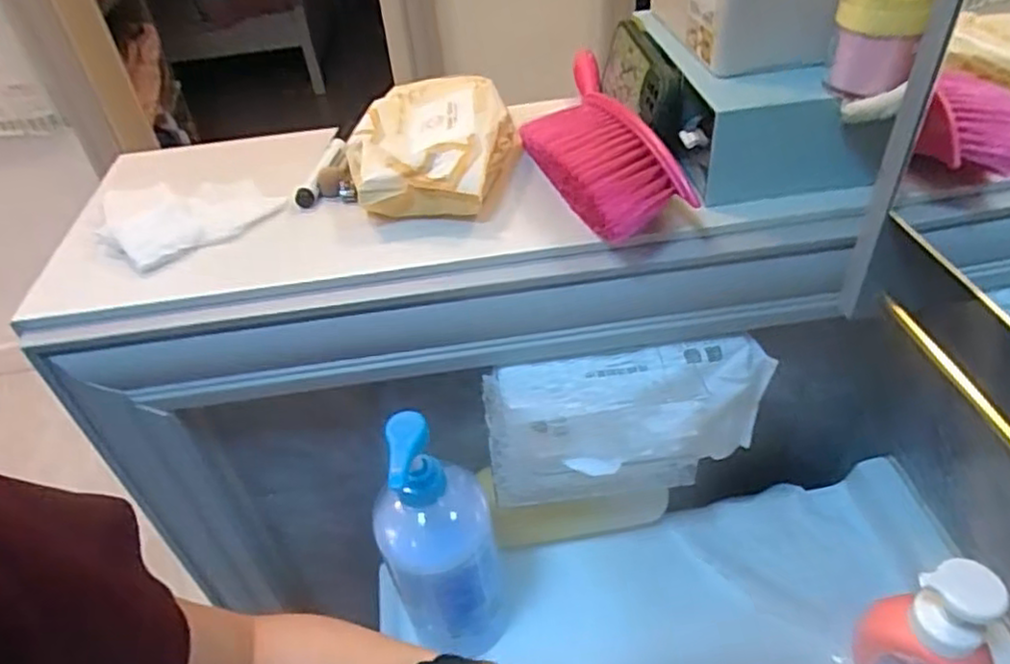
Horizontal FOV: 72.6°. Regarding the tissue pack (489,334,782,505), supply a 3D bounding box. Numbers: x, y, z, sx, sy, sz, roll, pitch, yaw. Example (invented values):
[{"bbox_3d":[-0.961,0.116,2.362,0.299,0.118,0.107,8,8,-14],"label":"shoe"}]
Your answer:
[{"bbox_3d":[0.100,0.074,0.561,0.225,0.101,0.058,-8,41,-2],"label":"tissue pack"}]

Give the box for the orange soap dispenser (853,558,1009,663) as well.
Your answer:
[{"bbox_3d":[0.309,0.220,0.491,0.060,0.139,0.092,-31,47,-26],"label":"orange soap dispenser"}]

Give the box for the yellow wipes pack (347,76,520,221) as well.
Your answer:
[{"bbox_3d":[-0.063,-0.164,0.601,0.141,0.053,0.212,-3,41,4],"label":"yellow wipes pack"}]

